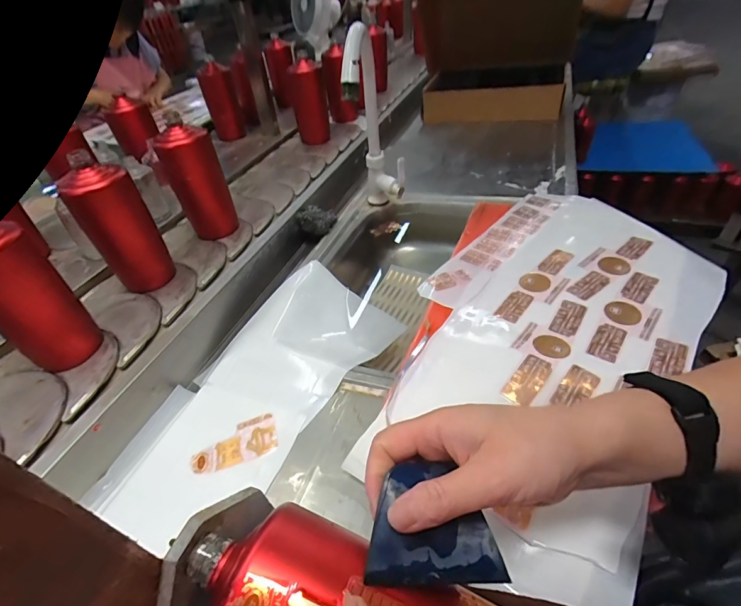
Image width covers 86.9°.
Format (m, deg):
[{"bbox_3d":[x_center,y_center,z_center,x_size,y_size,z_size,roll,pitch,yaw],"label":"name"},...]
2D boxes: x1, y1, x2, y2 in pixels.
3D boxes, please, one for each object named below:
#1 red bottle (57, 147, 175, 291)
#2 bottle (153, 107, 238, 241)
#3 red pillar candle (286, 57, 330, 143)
[{"bbox_3d":[-0.344,-0.102,0.542,0.059,0.181,0.064,0,43,6],"label":"red bottle"},{"bbox_3d":[-0.277,-0.194,0.640,0.066,0.177,0.072,16,47,22],"label":"bottle"},{"bbox_3d":[-0.148,-0.488,0.952,0.072,0.167,0.065,-14,43,-8],"label":"red pillar candle"}]

